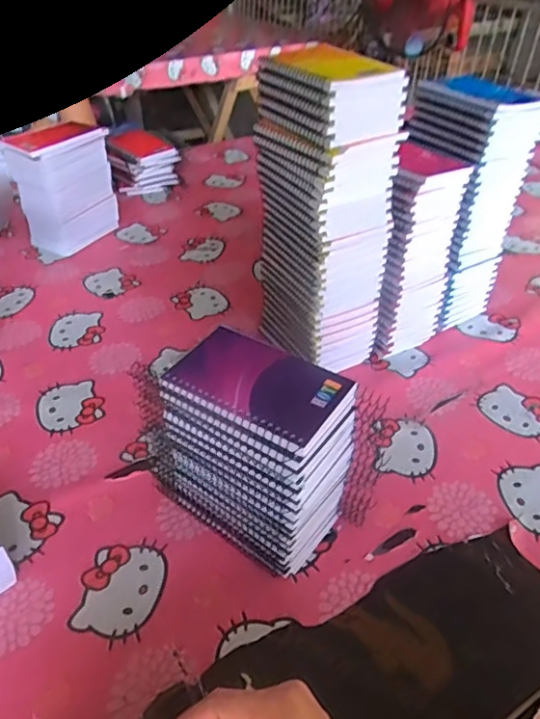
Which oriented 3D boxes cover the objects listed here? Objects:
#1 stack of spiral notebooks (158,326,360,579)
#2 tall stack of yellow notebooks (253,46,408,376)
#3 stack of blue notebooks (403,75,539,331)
[{"bbox_3d":[-0.014,0.080,0.484,0.147,0.179,0.087,25,45,27],"label":"stack of spiral notebooks"},{"bbox_3d":[0.062,-0.146,0.633,0.105,0.336,0.129,-21,44,-23],"label":"tall stack of yellow notebooks"},{"bbox_3d":[0.245,-0.196,0.729,0.102,0.287,0.137,-14,42,-17],"label":"stack of blue notebooks"}]

